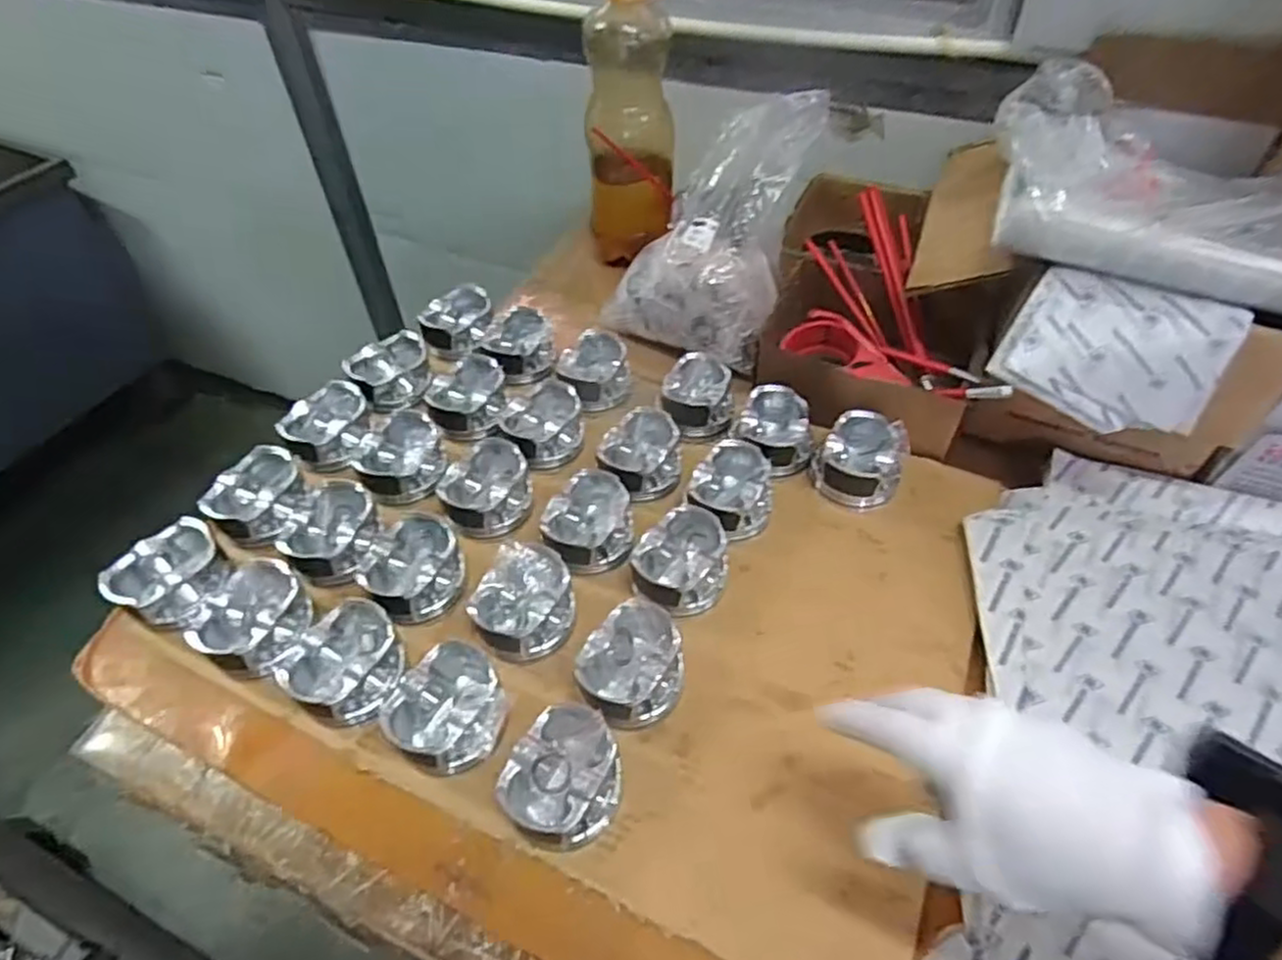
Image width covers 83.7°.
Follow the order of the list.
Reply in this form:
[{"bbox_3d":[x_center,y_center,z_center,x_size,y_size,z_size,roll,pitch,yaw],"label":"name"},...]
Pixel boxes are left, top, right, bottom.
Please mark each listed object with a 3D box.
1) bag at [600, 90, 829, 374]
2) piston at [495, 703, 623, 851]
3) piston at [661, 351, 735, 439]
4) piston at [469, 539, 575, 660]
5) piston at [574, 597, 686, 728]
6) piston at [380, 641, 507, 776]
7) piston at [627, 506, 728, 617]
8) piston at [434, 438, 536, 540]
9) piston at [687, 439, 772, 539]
[{"bbox_3d":[0.071,-0.277,0.775,0.177,0.199,0.186,18,52,18],"label":"bag"},{"bbox_3d":[-0.049,0.200,0.478,0.069,0.046,0.080,23,53,21],"label":"piston"},{"bbox_3d":[0.060,-0.081,0.737,0.072,0.060,0.086,5,49,7],"label":"piston"},{"bbox_3d":[-0.090,0.098,0.566,0.070,0.052,0.080,23,53,21],"label":"piston"},{"bbox_3d":[-0.004,0.138,0.528,0.067,0.047,0.084,26,55,24],"label":"piston"},{"bbox_3d":[-0.137,0.162,0.512,0.083,0.038,0.087,-5,48,-2],"label":"piston"},{"bbox_3d":[0.035,0.066,0.589,0.073,0.044,0.077,-1,49,1],"label":"piston"},{"bbox_3d":[-0.139,0.013,0.653,0.081,0.050,0.089,-7,48,-3],"label":"piston"},{"bbox_3d":[0.080,0.013,0.640,0.071,0.047,0.082,28,55,25],"label":"piston"}]

